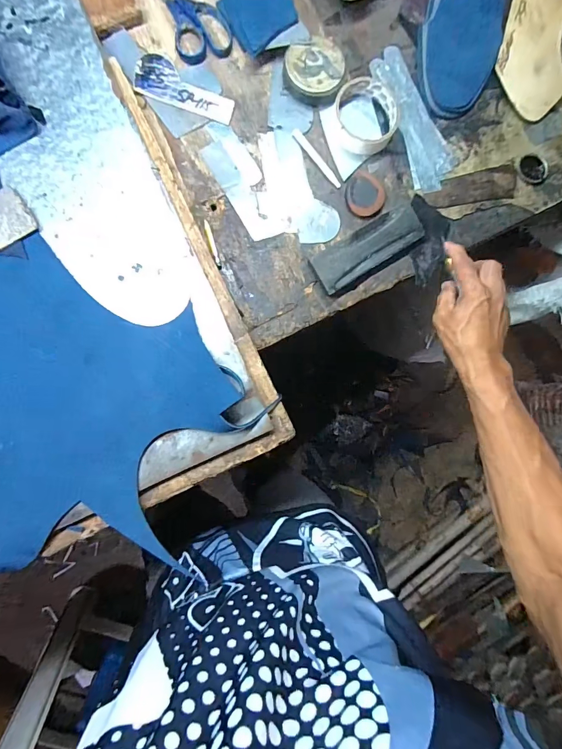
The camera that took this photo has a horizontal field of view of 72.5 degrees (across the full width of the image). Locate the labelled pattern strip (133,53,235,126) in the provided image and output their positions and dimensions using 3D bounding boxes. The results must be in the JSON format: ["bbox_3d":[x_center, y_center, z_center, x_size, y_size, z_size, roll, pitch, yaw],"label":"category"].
[{"bbox_3d":[-0.119,-0.360,0.480,0.125,0.004,0.058,15,81,-6],"label":"labelled pattern strip"}]

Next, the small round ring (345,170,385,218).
[{"bbox_3d":[0.109,-0.232,0.491,0.051,0.010,0.055,0,91,-7],"label":"small round ring"}]

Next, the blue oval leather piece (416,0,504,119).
[{"bbox_3d":[0.241,-0.436,0.516,0.106,0.007,0.149,-5,104,4],"label":"blue oval leather piece"}]

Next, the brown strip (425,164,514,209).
[{"bbox_3d":[0.266,-0.260,0.533,0.133,0.007,0.047,-12,80,-5],"label":"brown strip"}]

